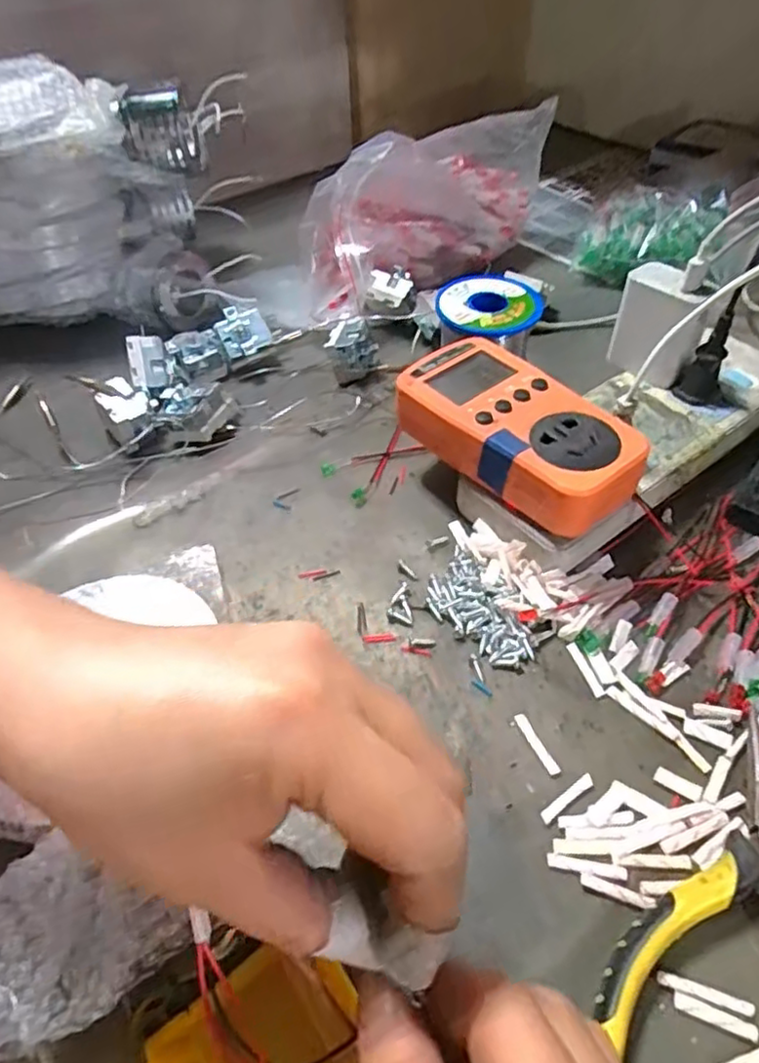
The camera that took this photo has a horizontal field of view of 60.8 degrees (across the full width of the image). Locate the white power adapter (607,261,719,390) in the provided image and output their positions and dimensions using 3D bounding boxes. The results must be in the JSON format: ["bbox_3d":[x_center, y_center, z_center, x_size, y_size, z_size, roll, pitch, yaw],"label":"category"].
[{"bbox_3d":[0.164,-0.119,0.379,0.024,0.057,0.050,-37,58,-26],"label":"white power adapter"}]

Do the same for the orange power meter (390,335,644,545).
[{"bbox_3d":[0.069,-0.051,0.334,0.066,0.031,0.123,-33,56,-23],"label":"orange power meter"}]

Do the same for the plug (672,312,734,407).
[{"bbox_3d":[0.188,-0.098,0.366,0.027,0.050,0.018,22,54,20],"label":"plug"}]

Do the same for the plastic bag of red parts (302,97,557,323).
[{"bbox_3d":[0.036,-0.259,0.506,0.220,0.114,0.080,-30,55,-21],"label":"plastic bag of red parts"}]

